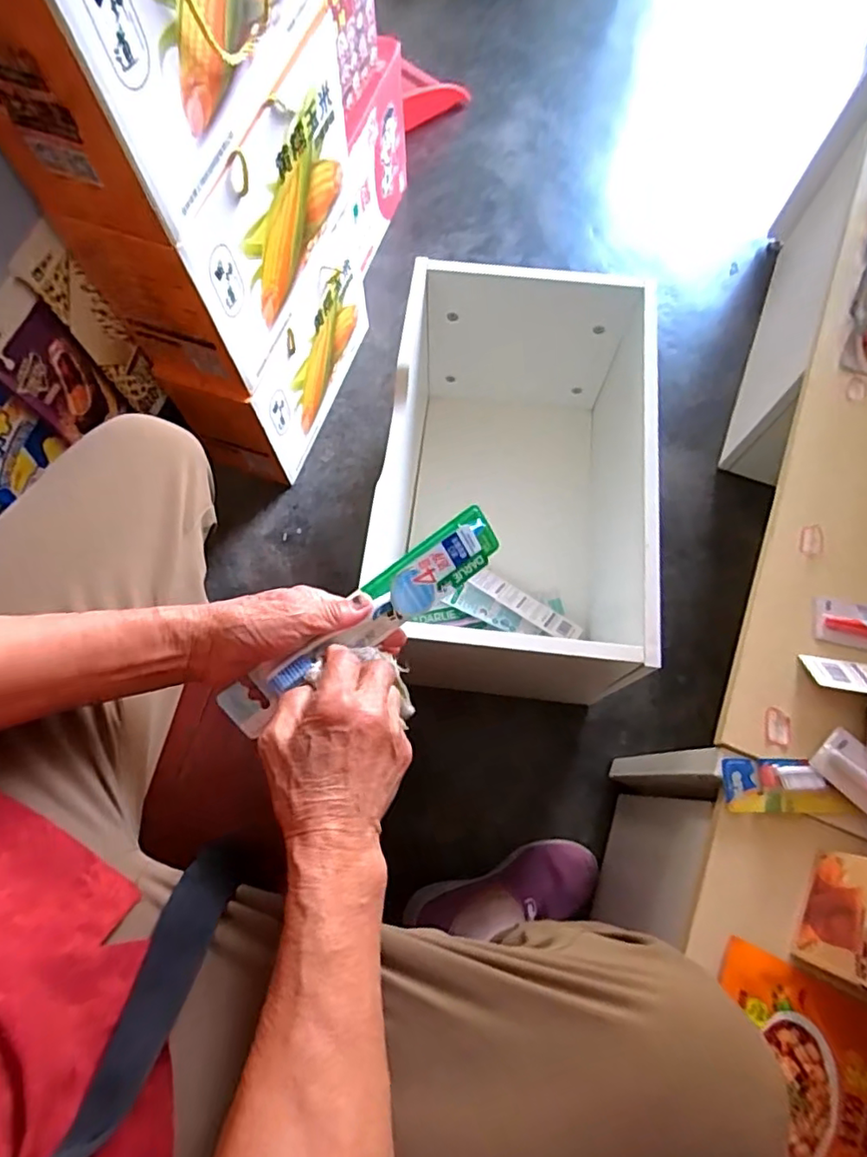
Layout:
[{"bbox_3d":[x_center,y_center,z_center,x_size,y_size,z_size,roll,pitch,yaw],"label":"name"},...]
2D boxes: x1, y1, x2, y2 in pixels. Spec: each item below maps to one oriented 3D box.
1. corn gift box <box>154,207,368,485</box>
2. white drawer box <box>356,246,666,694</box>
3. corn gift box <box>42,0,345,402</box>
[{"bbox_3d":[-0.210,-0.341,0.851,0.129,0.228,0.365,25,73,8],"label":"corn gift box"},{"bbox_3d":[0.108,-0.104,0.759,0.323,0.294,0.467,8,71,3],"label":"white drawer box"},{"bbox_3d":[-0.229,-0.414,0.656,0.146,0.221,0.323,20,72,7],"label":"corn gift box"}]

